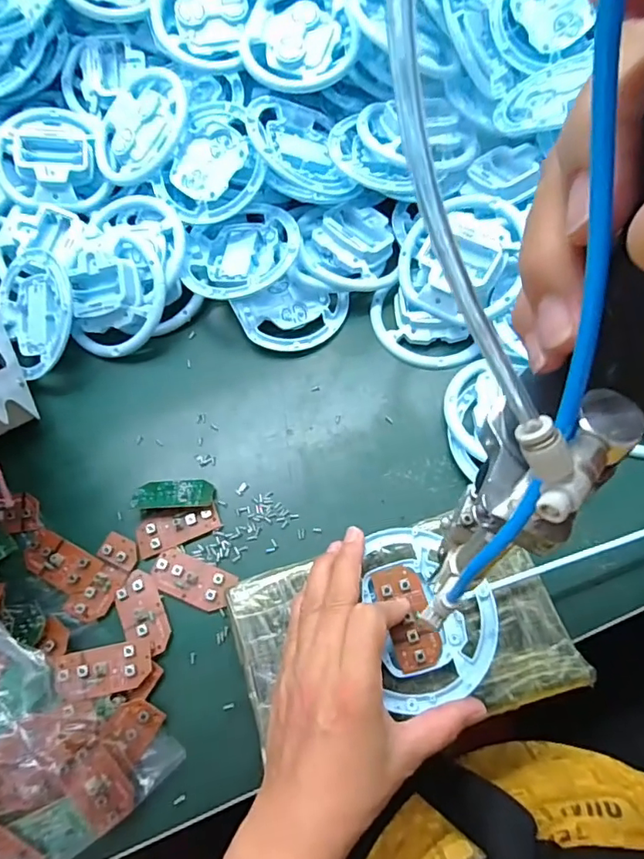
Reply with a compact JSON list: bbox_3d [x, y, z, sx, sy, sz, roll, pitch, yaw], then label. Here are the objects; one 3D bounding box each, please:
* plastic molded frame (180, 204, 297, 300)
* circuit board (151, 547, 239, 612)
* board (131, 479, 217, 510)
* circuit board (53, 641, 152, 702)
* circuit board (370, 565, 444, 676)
[{"bbox_3d":[-0.071,-0.152,0.449,0.099,0.022,0.095,-25,70,-7],"label":"plastic molded frame"},{"bbox_3d":[-0.092,0.106,0.372,0.057,0.004,0.029,22,71,10],"label":"circuit board"},{"bbox_3d":[-0.111,0.048,0.397,0.059,0.006,0.025,1,46,5],"label":"board"},{"bbox_3d":[-0.143,0.157,0.342,0.059,0.005,0.030,-9,57,-8],"label":"circuit board"},{"bbox_3d":[0.054,0.115,0.322,0.030,0.006,0.060,-15,76,-3],"label":"circuit board"}]

